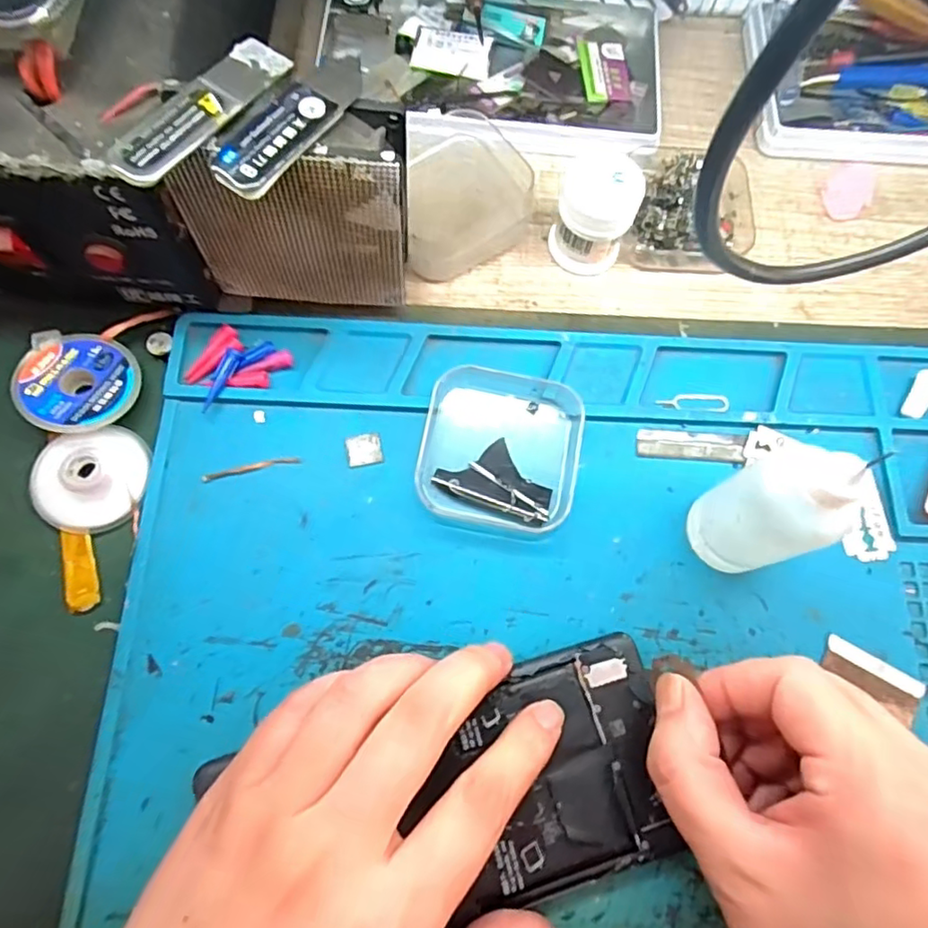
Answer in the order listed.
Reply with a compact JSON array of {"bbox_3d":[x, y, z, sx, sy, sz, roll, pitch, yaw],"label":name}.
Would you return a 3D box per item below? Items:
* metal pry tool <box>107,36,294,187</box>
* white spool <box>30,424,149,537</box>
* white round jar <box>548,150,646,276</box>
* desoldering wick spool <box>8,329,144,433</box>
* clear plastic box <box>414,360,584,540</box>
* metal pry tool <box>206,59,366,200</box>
[{"bbox_3d":[-0.082,-0.112,0.188,0.018,0.004,0.070,34,70,-2],"label":"metal pry tool"},{"bbox_3d":[-0.148,0.006,0.237,0.042,0.009,0.037,-14,74,-6],"label":"white spool"},{"bbox_3d":[0.059,-0.113,0.272,0.034,0.044,0.030,24,74,5],"label":"white round jar"},{"bbox_3d":[-0.159,-0.033,0.248,0.046,0.008,0.046,5,65,-12],"label":"desoldering wick spool"},{"bbox_3d":[0.015,-0.006,0.248,0.064,0.016,0.066,11,73,1],"label":"clear plastic box"},{"bbox_3d":[-0.055,-0.109,0.190,0.021,0.006,0.062,33,75,8],"label":"metal pry tool"}]

